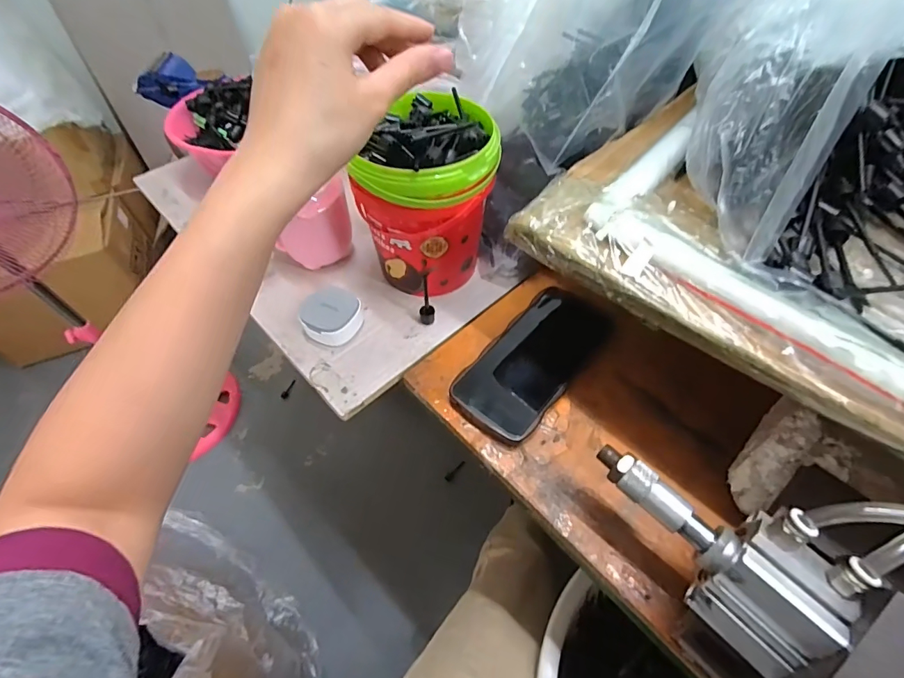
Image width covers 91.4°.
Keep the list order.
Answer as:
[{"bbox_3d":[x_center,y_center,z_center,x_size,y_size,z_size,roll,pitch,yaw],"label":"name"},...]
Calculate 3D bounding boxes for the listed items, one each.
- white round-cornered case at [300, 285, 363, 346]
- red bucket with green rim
[{"bbox_3d":[-0.121,-0.023,0.431,0.057,0.027,0.049,19,57,14],"label":"white round-cornered case"},{"bbox_3d":[-0.019,-0.133,0.432,0.124,0.156,0.131,7,55,6],"label":"red bucket with green rim"}]

